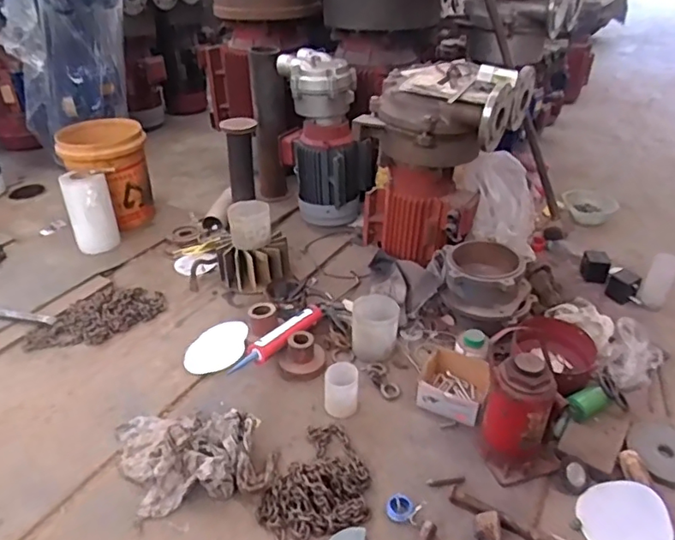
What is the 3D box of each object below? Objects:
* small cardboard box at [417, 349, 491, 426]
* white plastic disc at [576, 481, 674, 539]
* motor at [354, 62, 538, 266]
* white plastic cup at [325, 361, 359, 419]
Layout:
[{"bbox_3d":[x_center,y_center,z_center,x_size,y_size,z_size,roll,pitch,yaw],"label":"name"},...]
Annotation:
[{"bbox_3d":[0.275,0.273,1.310,0.154,0.077,0.155,17,36,22],"label":"small cardboard box"},{"bbox_3d":[0.543,0.473,1.037,0.153,0.020,0.144,-10,48,12],"label":"white plastic disc"},{"bbox_3d":[0.294,-0.293,1.581,0.365,0.521,0.327,23,39,31],"label":"motor"},{"bbox_3d":[0.009,0.278,1.277,0.080,0.108,0.072,4,33,4],"label":"white plastic cup"}]

